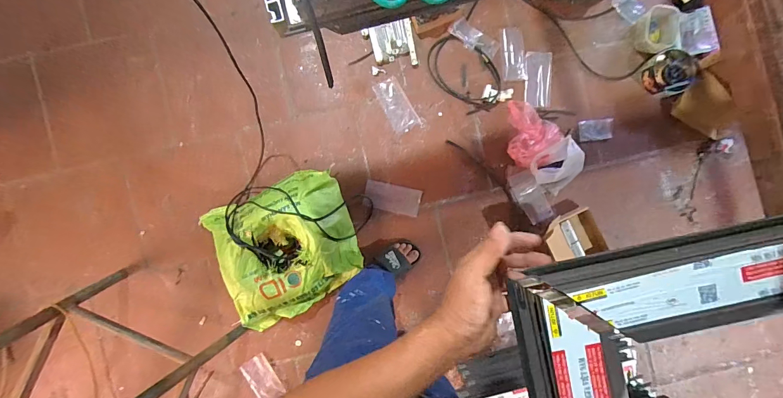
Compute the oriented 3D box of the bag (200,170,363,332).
[{"bbox_3d":[-0.342,0.158,1.166,0.449,0.123,0.429,-23,90,-2],"label":"bag"}]

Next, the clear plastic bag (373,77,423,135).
[{"bbox_3d":[0.017,-0.328,1.251,0.093,0.011,0.191,-29,90,-2],"label":"clear plastic bag"}]

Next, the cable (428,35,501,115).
[{"bbox_3d":[0.259,-0.439,1.245,0.299,0.019,0.189,44,88,-1],"label":"cable"}]

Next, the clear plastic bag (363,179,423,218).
[{"bbox_3d":[0.004,-0.001,1.238,0.193,0.005,0.095,12,89,-1],"label":"clear plastic bag"}]

